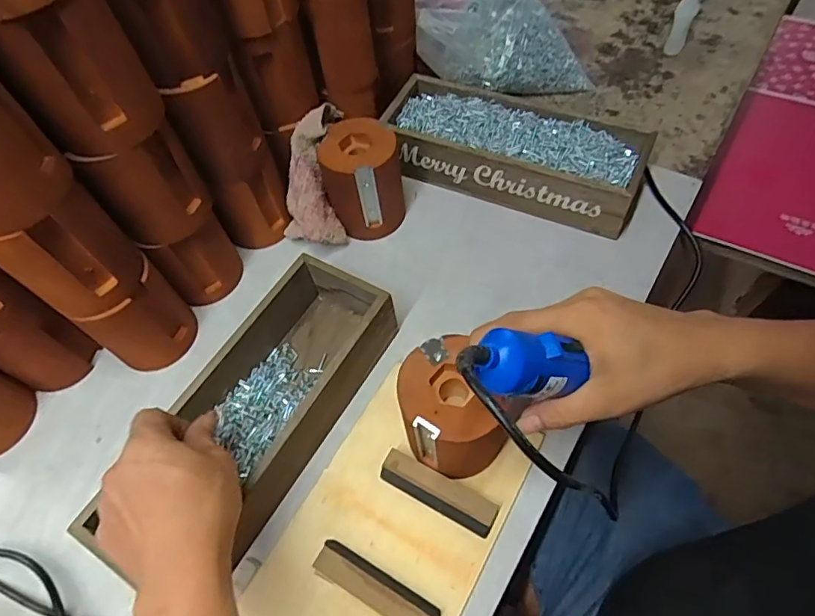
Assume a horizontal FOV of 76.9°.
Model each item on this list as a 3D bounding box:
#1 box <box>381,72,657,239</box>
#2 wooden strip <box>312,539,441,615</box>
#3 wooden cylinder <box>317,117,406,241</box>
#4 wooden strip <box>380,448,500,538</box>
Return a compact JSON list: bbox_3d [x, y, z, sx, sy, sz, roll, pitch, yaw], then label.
[{"bbox_3d":[0.112,-0.175,0.567,0.283,0.057,0.106,22,64,16],"label":"box"},{"bbox_3d":[-0.022,0.206,0.374,0.099,0.018,0.024,25,65,17],"label":"wooden strip"},{"bbox_3d":[-0.048,-0.136,0.541,0.080,0.098,0.077,-8,60,-1],"label":"wooden cylinder"},{"bbox_3d":[0.024,0.143,0.403,0.094,0.016,0.026,24,64,17],"label":"wooden strip"}]

